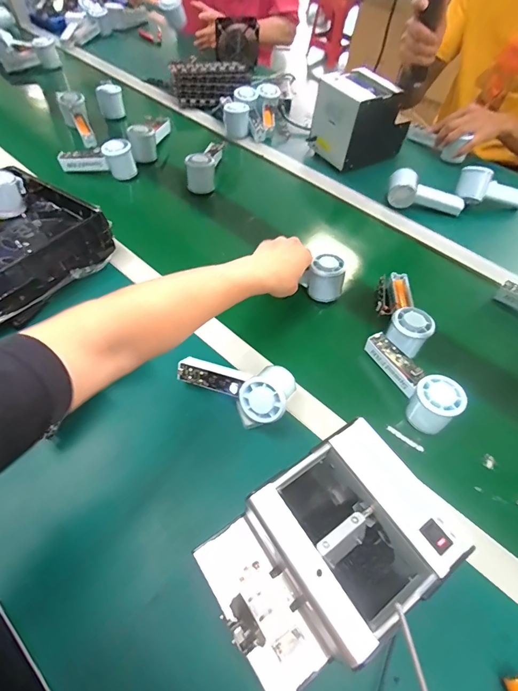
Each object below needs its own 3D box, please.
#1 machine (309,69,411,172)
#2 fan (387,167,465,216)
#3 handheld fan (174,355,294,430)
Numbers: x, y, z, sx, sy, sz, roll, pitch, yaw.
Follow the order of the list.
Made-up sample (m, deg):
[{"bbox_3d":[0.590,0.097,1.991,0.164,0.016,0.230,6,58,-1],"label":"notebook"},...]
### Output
[{"bbox_3d":[0.228,-0.498,0.806,0.180,0.142,0.125,-25,60,-20],"label":"machine"},{"bbox_3d":[0.338,-0.307,0.740,0.149,0.061,0.053,13,55,5],"label":"fan"},{"bbox_3d":[-0.033,0.052,0.466,0.148,0.078,0.076,14,55,6],"label":"handheld fan"}]

